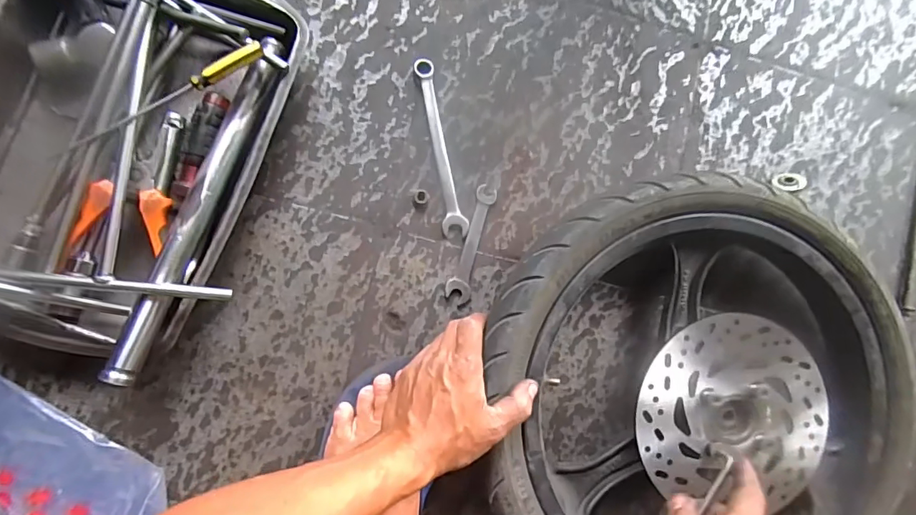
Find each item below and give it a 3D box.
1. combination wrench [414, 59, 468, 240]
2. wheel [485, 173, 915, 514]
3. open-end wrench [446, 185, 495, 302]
[{"bbox_3d":[-0.017,-0.114,0.503,0.024,0.009,0.184,-10,87,-9],"label":"combination wrench"},{"bbox_3d":[0.236,0.129,0.482,0.416,0.100,0.395,1,86,-8],"label":"wheel"},{"bbox_3d":[0.014,-0.014,0.503,0.024,0.005,0.123,16,84,-7],"label":"open-end wrench"}]

